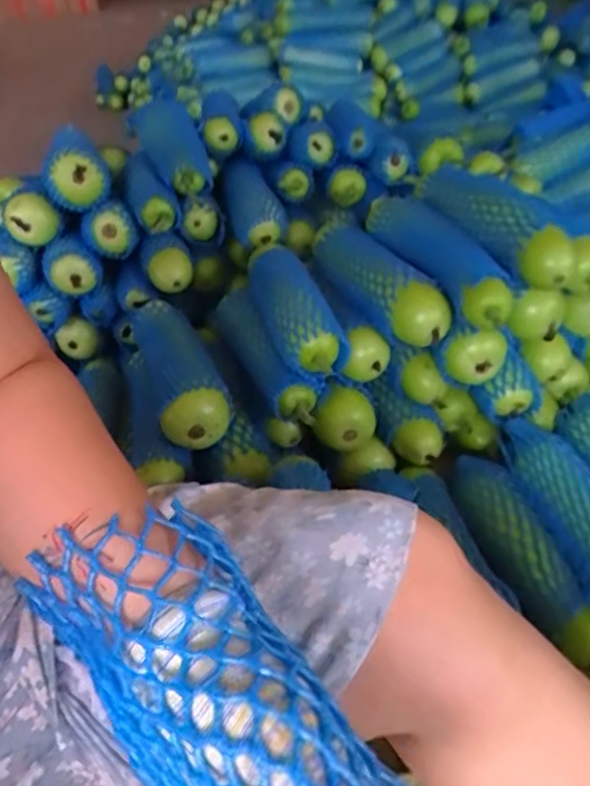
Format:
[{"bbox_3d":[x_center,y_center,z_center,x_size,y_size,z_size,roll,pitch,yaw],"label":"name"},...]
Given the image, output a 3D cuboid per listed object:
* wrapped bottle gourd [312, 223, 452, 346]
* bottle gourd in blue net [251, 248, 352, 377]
[{"bbox_3d":[0.094,-0.151,0.758,0.069,0.055,0.284,-18,39,-16],"label":"wrapped bottle gourd"},{"bbox_3d":[-0.010,-0.116,0.754,0.074,0.058,0.267,-13,38,-11],"label":"bottle gourd in blue net"}]

